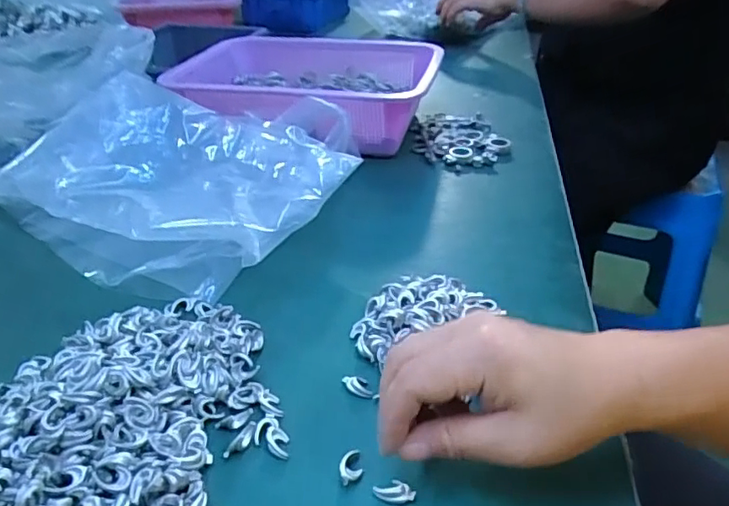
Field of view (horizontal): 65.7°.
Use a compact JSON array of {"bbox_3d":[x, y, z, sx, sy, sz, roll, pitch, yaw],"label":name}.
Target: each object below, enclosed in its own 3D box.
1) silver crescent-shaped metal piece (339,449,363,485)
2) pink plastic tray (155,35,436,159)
[{"bbox_3d":[-0.008,0.113,0.302,0.012,0.006,0.022,-3,34,-7],"label":"silver crescent-shaped metal piece"},{"bbox_3d":[-0.077,-0.203,0.708,0.313,0.086,0.235,7,34,12],"label":"pink plastic tray"}]

